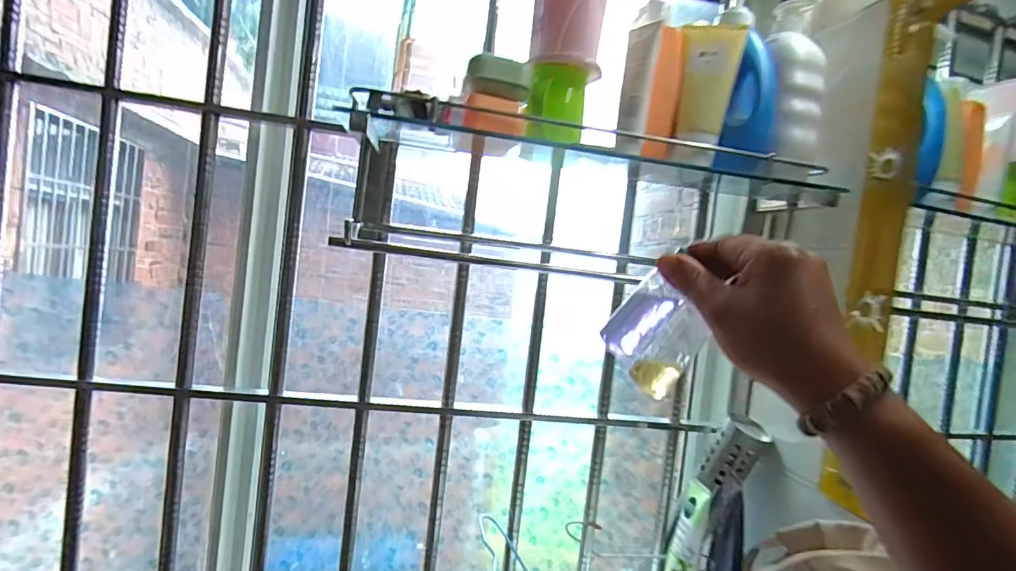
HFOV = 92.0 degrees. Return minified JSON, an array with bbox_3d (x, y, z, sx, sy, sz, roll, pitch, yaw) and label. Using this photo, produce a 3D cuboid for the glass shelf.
[{"bbox_3d":[0.095,-0.101,0.629,0.546,0.168,0.169,7,5,-9],"label":"glass shelf"}]

